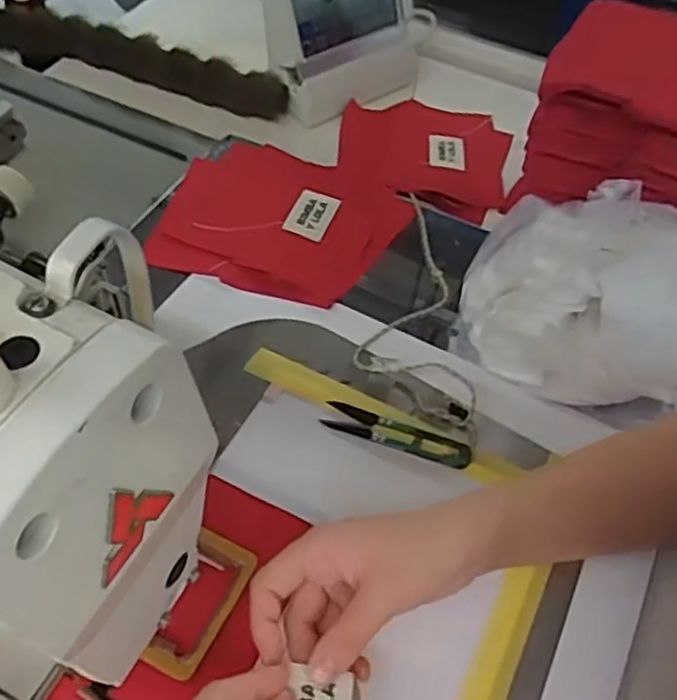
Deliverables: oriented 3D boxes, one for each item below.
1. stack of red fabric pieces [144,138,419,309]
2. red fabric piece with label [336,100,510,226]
[{"bbox_3d":[-0.049,-0.114,0.618,0.189,0.016,0.169,16,53,8],"label":"stack of red fabric pieces"},{"bbox_3d":[0.085,-0.195,0.718,0.170,0.029,0.167,11,53,5],"label":"red fabric piece with label"}]

